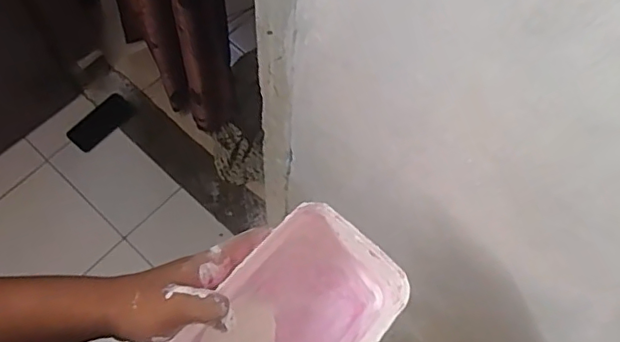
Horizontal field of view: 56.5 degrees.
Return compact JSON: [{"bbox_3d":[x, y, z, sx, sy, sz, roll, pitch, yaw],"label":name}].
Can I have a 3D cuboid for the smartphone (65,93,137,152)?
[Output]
[{"bbox_3d":[-0.553,-0.126,1.531,0.175,0.012,0.081,-42,83,-11],"label":"smartphone"}]

